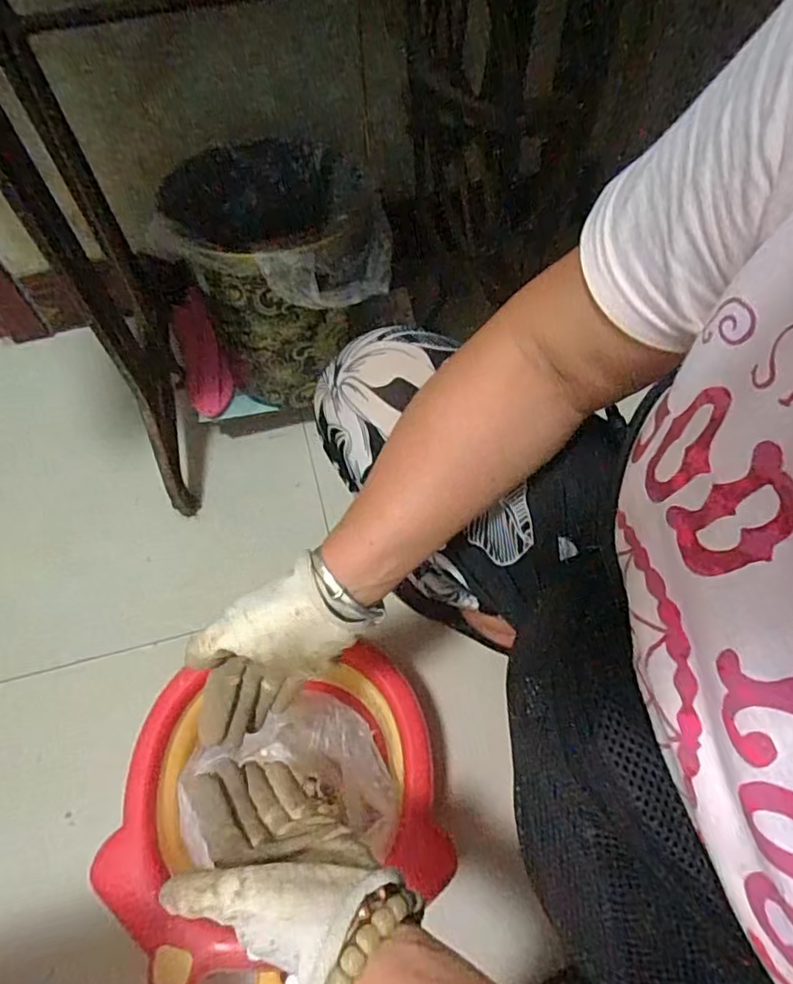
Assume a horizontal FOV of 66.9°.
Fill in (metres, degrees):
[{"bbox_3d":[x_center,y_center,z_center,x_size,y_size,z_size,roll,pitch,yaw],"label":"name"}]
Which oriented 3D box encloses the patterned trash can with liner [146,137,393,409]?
[{"bbox_3d":[-0.123,-0.280,0.755,0.207,0.246,0.243,-10,64,-3],"label":"patterned trash can with liner"}]

